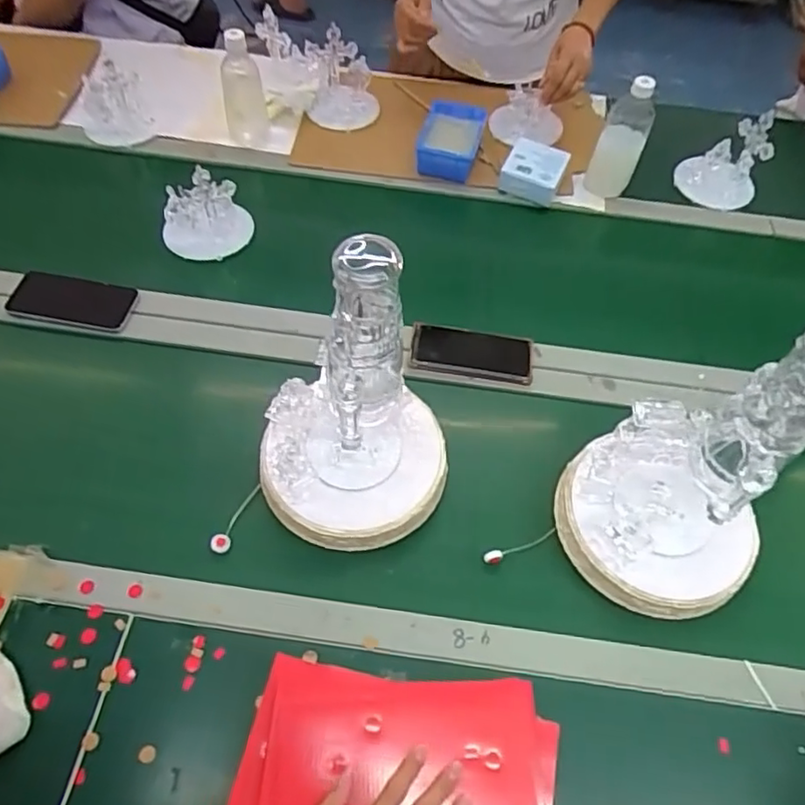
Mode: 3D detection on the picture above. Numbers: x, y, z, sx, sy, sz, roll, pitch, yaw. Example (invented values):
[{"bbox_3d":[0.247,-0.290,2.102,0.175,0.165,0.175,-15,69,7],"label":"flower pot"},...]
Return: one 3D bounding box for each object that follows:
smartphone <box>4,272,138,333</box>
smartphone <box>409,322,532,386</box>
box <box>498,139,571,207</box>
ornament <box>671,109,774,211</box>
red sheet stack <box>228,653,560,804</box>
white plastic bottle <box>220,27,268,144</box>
[{"bbox_3d":[-0.444,-0.135,0.823,0.166,0.010,0.082,10,52,-1],"label":"smartphone"},{"bbox_3d":[0.091,-0.065,0.811,0.157,0.017,0.073,7,56,3],"label":"smartphone"},{"bbox_3d":[0.211,-0.371,0.987,0.093,0.047,0.089,21,58,12],"label":"box"},{"bbox_3d":[0.520,-0.389,0.991,0.126,0.112,0.101,38,63,21],"label":"ornament"},{"bbox_3d":[-0.011,0.357,0.515,0.283,0.030,0.242,6,56,2],"label":"red sheet stack"},{"bbox_3d":[-0.255,-0.498,0.974,0.069,0.176,0.058,-9,57,-8],"label":"white plastic bottle"}]

